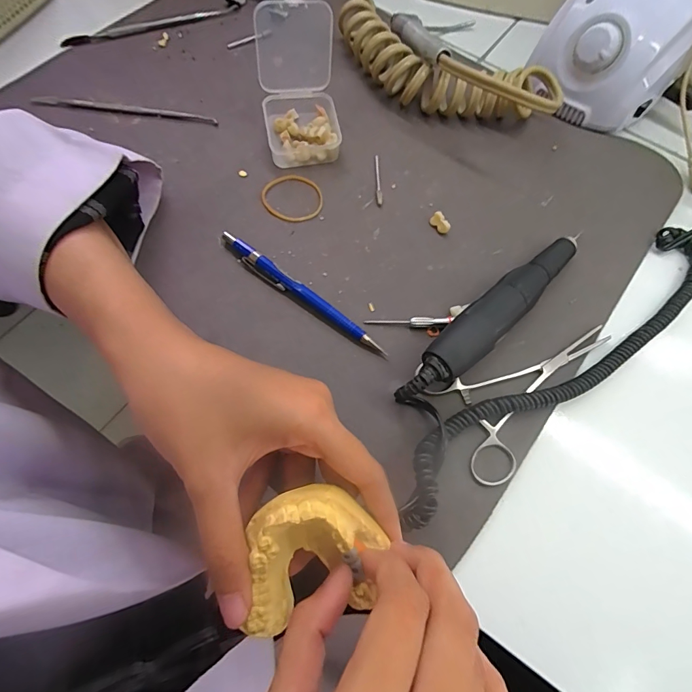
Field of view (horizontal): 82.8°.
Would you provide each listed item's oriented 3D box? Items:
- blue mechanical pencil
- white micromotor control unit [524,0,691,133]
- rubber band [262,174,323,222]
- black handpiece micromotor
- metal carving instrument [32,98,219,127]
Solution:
[{"bbox_3d":[-0.032,-0.036,0.263,0.133,0.011,0.011,37,71,11],"label":"blue mechanical pencil"},{"bbox_3d":[0.228,-0.254,0.325,0.105,0.070,0.146,37,71,11],"label":"white micromotor control unit"},{"bbox_3d":[-0.040,-0.112,0.295,0.044,0.005,0.044,1,68,-3],"label":"rubber band"},{"bbox_3d":[0.096,-0.022,0.252,0.027,0.029,0.168,43,72,13],"label":"black handpiece micromotor"},{"bbox_3d":[-0.179,-0.193,0.321,0.147,0.010,0.007,5,69,0],"label":"metal carving instrument"}]

